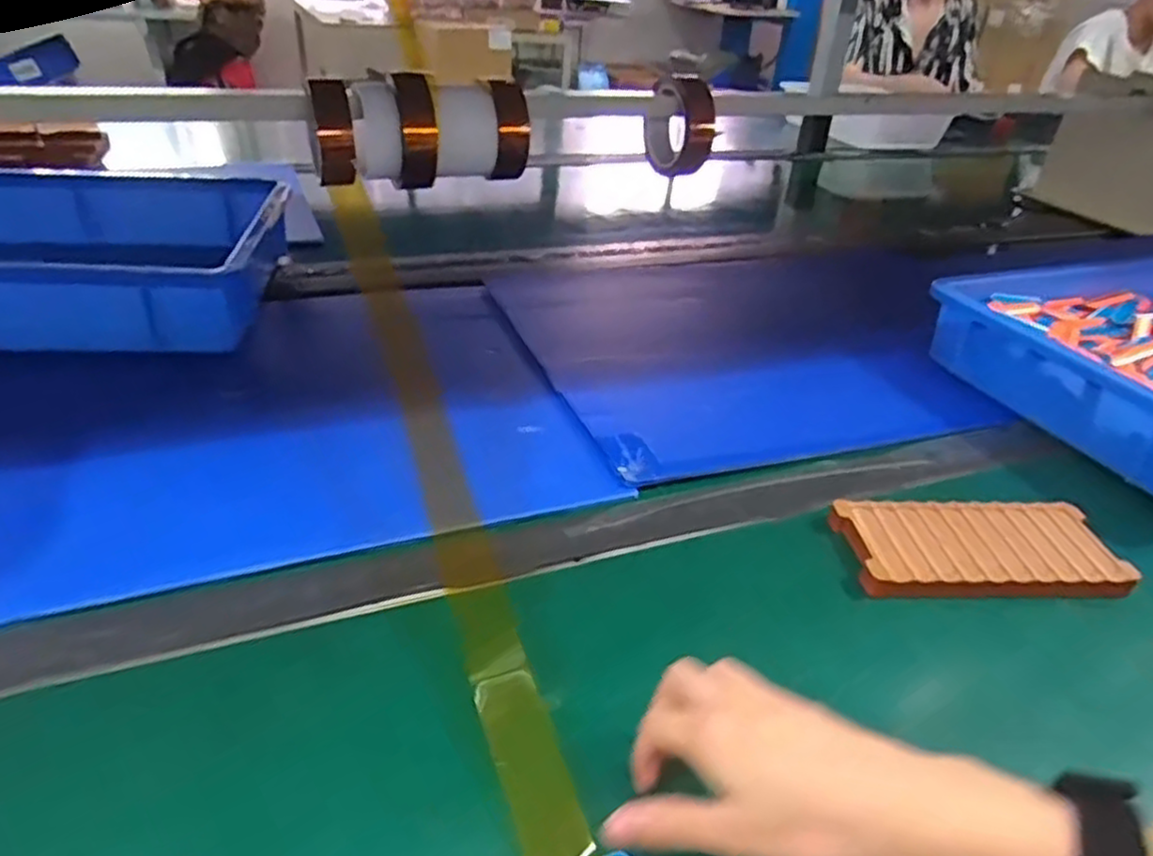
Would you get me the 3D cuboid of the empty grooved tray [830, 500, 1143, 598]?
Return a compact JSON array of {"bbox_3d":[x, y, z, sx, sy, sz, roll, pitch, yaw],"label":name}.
[{"bbox_3d":[0.261,0.080,0.486,0.170,0.019,0.078,1,33,-6],"label":"empty grooved tray"}]

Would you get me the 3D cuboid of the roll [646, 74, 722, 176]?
[{"bbox_3d":[0.113,-0.324,0.802,0.028,0.099,0.082,-16,38,-28],"label":"roll"}]

